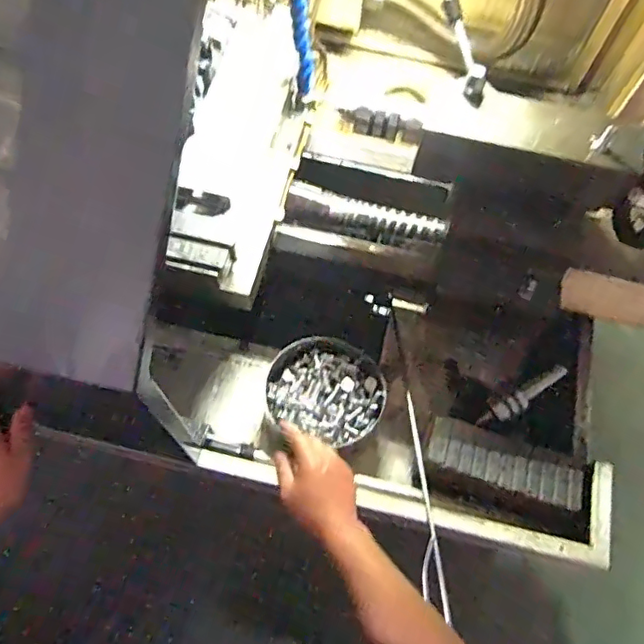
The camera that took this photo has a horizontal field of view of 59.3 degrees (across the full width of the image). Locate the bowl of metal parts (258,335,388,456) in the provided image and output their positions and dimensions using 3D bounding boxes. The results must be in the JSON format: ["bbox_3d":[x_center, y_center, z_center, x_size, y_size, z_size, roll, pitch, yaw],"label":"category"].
[{"bbox_3d":[0.003,0.128,0.976,0.196,0.078,0.188,1,66,-3],"label":"bowl of metal parts"}]

